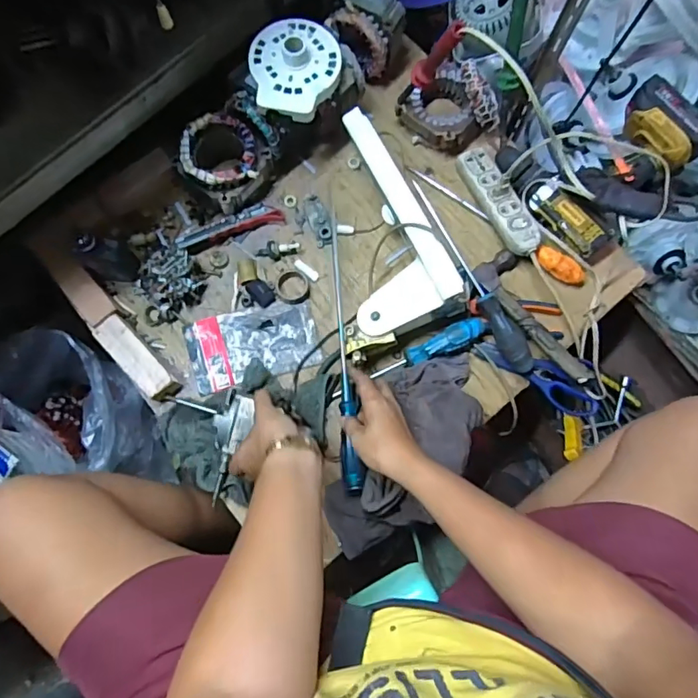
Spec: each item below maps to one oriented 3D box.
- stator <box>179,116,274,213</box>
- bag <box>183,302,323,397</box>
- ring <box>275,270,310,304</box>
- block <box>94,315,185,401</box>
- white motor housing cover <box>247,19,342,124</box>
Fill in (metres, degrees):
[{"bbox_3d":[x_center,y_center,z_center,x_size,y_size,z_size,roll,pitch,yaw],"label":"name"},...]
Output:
[{"bbox_3d":[-0.172,-0.253,0.697,0.105,0.073,0.104,0,77,0],"label":"stator"},{"bbox_3d":[-0.132,-0.008,0.692,0.173,0.005,0.099,-16,78,-4],"label":"bag"},{"bbox_3d":[-0.078,-0.088,0.701,0.047,0.017,0.052,-7,77,-2],"label":"ring"},{"bbox_3d":[-0.278,0.014,0.666,0.040,0.034,0.126,-42,81,-9],"label":"block"},{"bbox_3d":[-0.074,-0.363,0.645,0.114,0.035,0.125,25,78,5],"label":"white motor housing cover"}]

